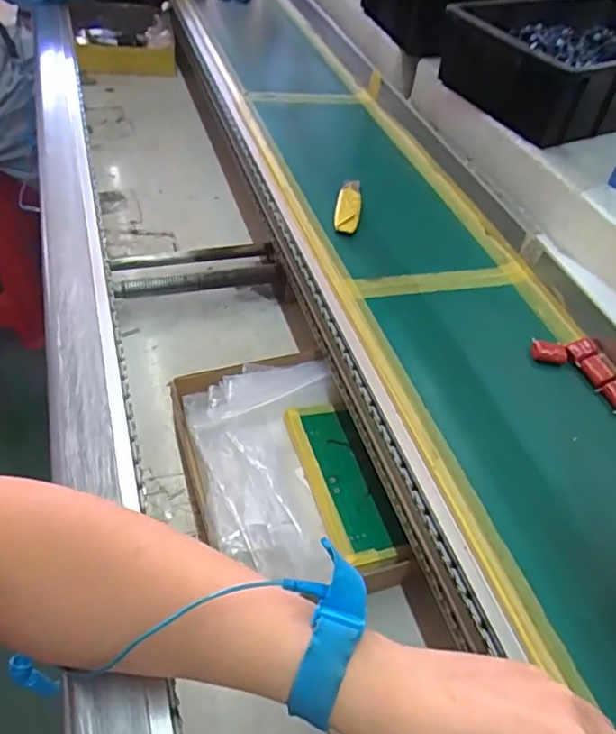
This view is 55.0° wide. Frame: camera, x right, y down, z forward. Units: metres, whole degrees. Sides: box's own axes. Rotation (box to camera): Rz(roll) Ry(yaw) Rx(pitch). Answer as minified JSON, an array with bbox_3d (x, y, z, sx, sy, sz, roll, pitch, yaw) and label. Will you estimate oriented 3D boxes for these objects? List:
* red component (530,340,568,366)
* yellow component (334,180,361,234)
[{"bbox_3d":[0.197,-0.012,0.484,0.027,0.006,0.020,6,47,-1],"label":"red component"},{"bbox_3d":[0.041,-0.163,0.594,0.024,0.008,0.092,9,47,1],"label":"yellow component"}]

